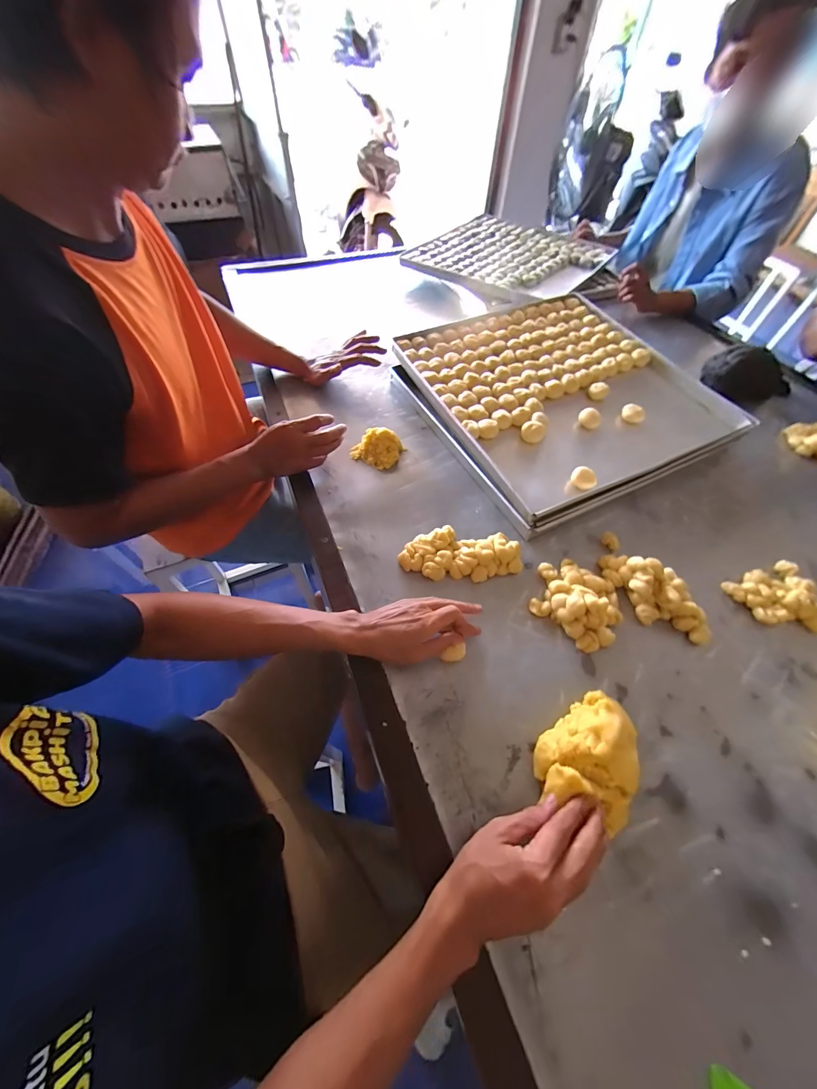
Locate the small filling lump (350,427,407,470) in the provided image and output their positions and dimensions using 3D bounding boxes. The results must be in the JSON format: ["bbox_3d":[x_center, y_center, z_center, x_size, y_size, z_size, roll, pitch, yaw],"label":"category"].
[{"bbox_3d":[-0.057,-0.185,0.657,0.089,0.047,0.073,27,61,16],"label":"small filling lump"}]

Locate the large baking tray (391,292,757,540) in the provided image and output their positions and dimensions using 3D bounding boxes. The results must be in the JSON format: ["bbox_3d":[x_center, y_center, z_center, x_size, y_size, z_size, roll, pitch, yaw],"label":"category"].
[{"bbox_3d":[0.300,-0.309,0.728,0.518,0.072,0.514,-22,60,-15],"label":"large baking tray"}]

